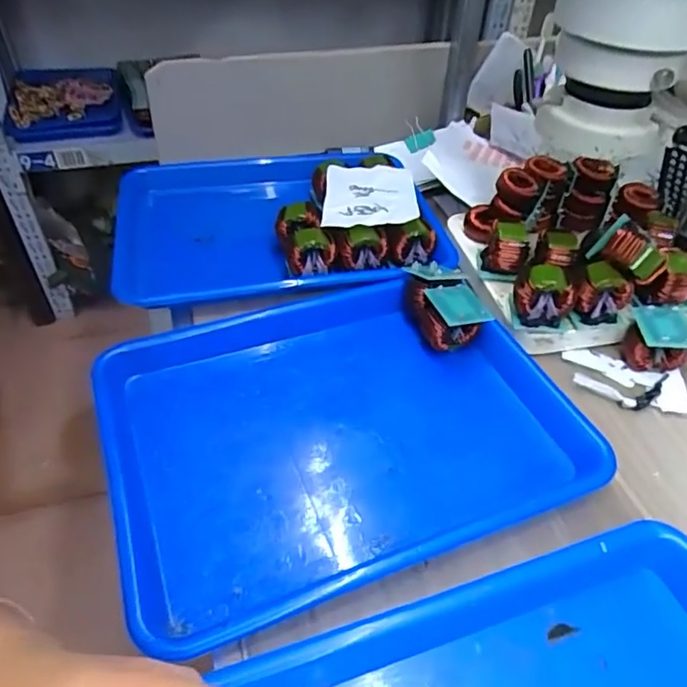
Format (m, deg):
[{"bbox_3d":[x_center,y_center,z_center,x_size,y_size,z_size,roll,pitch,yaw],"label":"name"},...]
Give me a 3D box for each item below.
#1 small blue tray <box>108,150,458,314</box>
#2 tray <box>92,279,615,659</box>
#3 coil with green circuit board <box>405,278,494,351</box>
[{"bbox_3d":[-0.075,-0.114,0.617,0.321,0.076,0.271,-12,46,-14],"label":"small blue tray"},{"bbox_3d":[-0.005,0.055,0.422,0.327,0.032,0.251,-15,47,-17],"label":"tray"},{"bbox_3d":[0.088,-0.032,0.493,0.048,0.040,0.077,-17,48,-19],"label":"coil with green circuit board"}]

